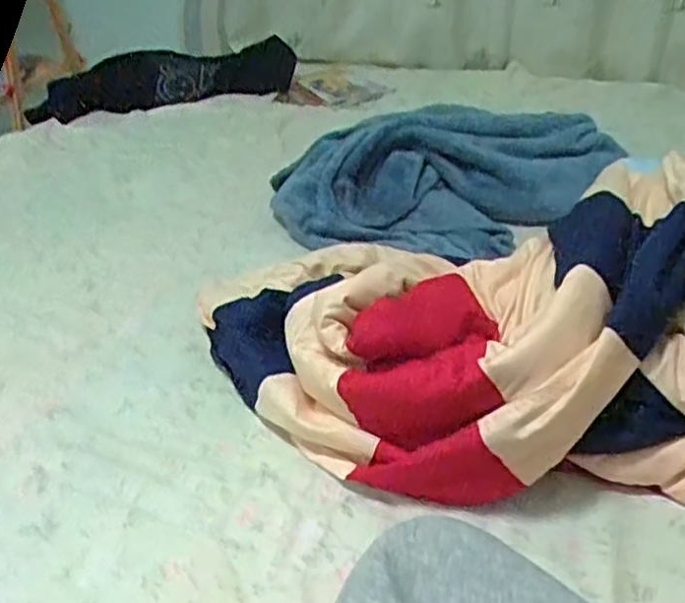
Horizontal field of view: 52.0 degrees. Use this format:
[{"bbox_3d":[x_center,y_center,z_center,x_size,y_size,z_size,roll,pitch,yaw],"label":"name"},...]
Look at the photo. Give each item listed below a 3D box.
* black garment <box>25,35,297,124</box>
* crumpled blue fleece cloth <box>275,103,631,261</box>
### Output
[{"bbox_3d":[-0.394,-0.521,1.629,0.610,0.101,0.128,-18,38,-24],"label":"black garment"},{"bbox_3d":[0.151,-0.178,1.054,0.524,0.145,0.191,2,34,3],"label":"crumpled blue fleece cloth"}]

